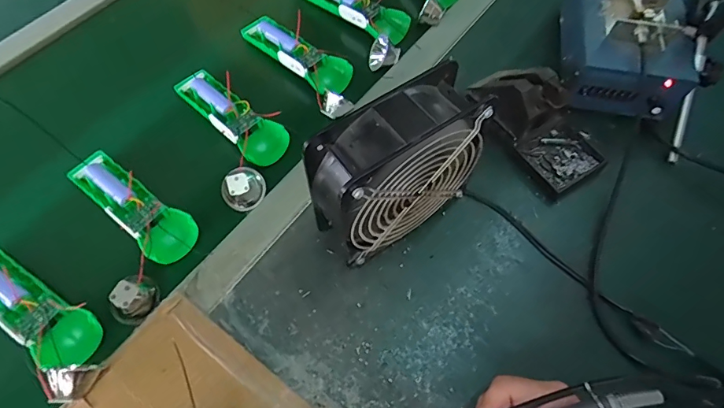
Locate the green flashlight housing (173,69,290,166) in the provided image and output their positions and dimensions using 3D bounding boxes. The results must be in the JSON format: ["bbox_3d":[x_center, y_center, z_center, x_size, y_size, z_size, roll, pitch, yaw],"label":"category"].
[{"bbox_3d":[-0.146,-0.101,0.510,0.050,0.029,0.153,-40,68,-19],"label":"green flashlight housing"}]

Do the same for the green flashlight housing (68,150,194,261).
[{"bbox_3d":[-0.232,-0.004,0.452,0.170,0.019,0.051,37,67,19],"label":"green flashlight housing"}]

